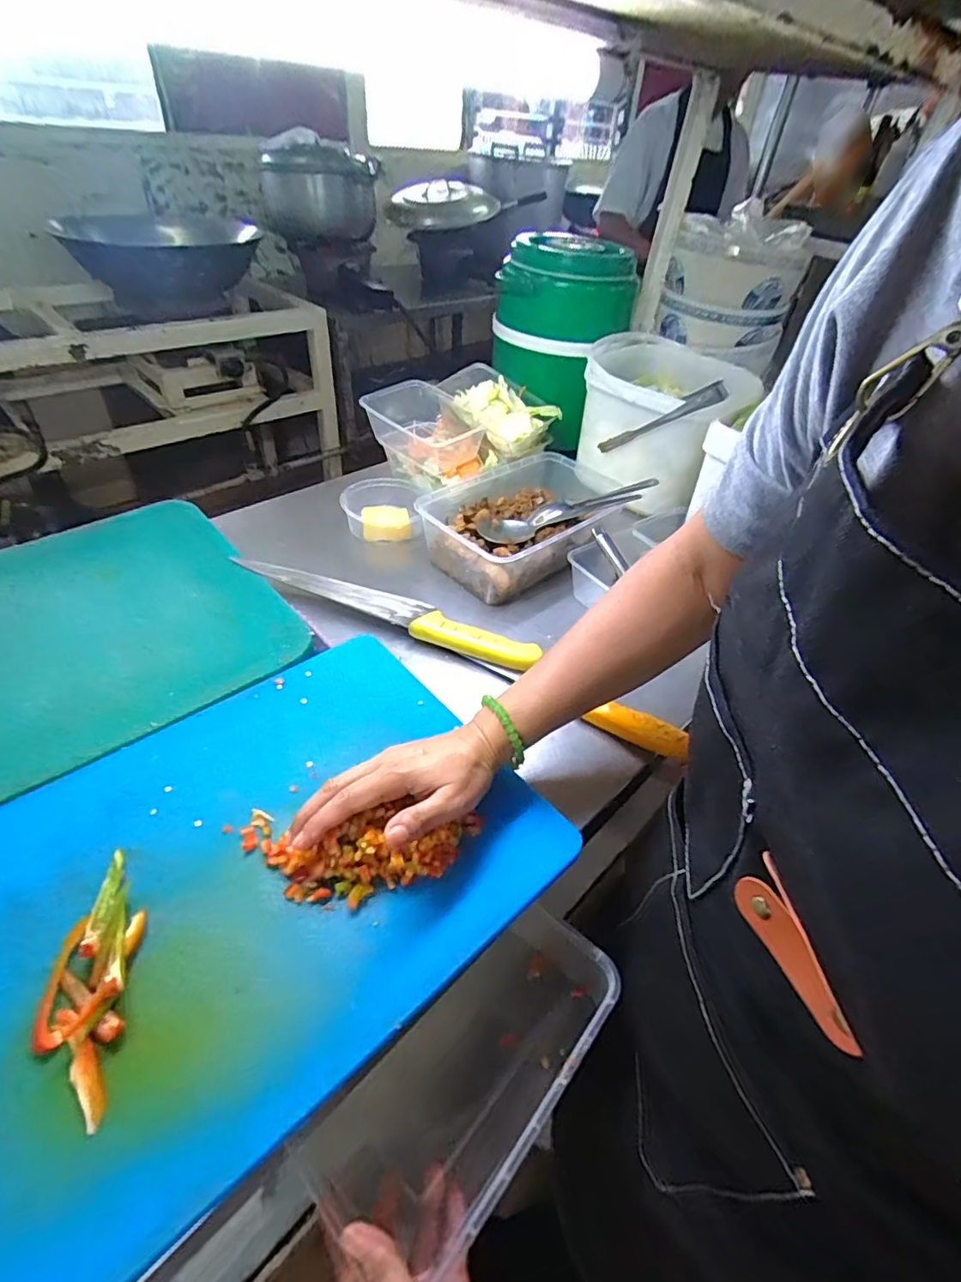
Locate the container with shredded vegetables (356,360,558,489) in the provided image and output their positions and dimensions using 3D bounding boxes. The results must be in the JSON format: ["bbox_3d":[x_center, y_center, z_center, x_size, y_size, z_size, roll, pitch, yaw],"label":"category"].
[{"bbox_3d":[-0.026,-0.321,0.851,0.253,0.102,0.163,-28,53,-31],"label":"container with shredded vegetables"}]

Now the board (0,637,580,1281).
[{"bbox_3d":[-0.184,0.163,0.381,0.434,0.016,0.300,-29,53,-32],"label":"board"}]

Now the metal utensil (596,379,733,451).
[{"bbox_3d":[0.236,-0.293,0.738,0.014,0.024,0.183,-38,16,-37],"label":"metal utensil"}]

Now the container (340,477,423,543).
[{"bbox_3d":[-0.134,-0.176,0.750,0.101,0.041,0.112,-4,44,-11],"label":"container"}]

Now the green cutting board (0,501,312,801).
[{"bbox_3d":[-0.407,-0.008,0.527,0.379,0.018,0.326,-30,54,-32],"label":"green cutting board"}]

